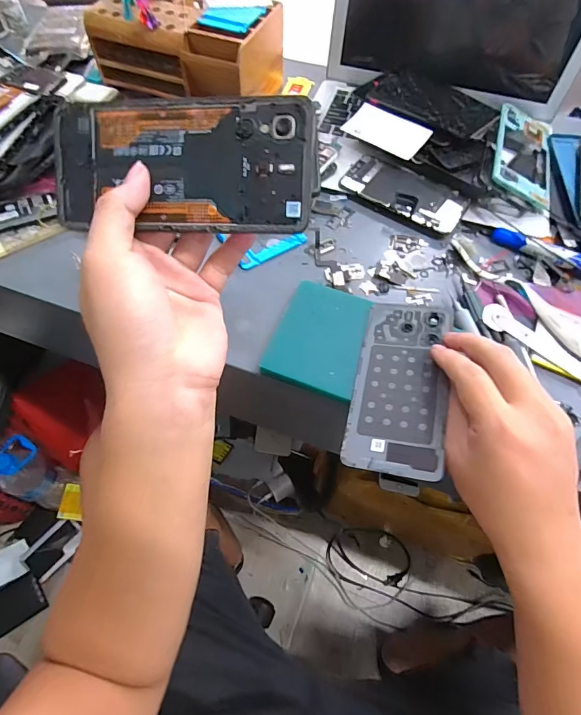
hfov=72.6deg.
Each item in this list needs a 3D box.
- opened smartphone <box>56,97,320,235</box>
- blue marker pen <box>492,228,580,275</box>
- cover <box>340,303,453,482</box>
[{"bbox_3d":[-0.065,-0.113,0.238,0.161,0.005,0.072,3,98,7],"label":"opened smartphone"},{"bbox_3d":[0.282,-0.105,0.415,0.135,0.021,0.023,26,63,13],"label":"blue marker pen"},{"bbox_3d":[0.091,0.019,0.329,0.072,0.004,0.156,6,60,20],"label":"cover"}]

